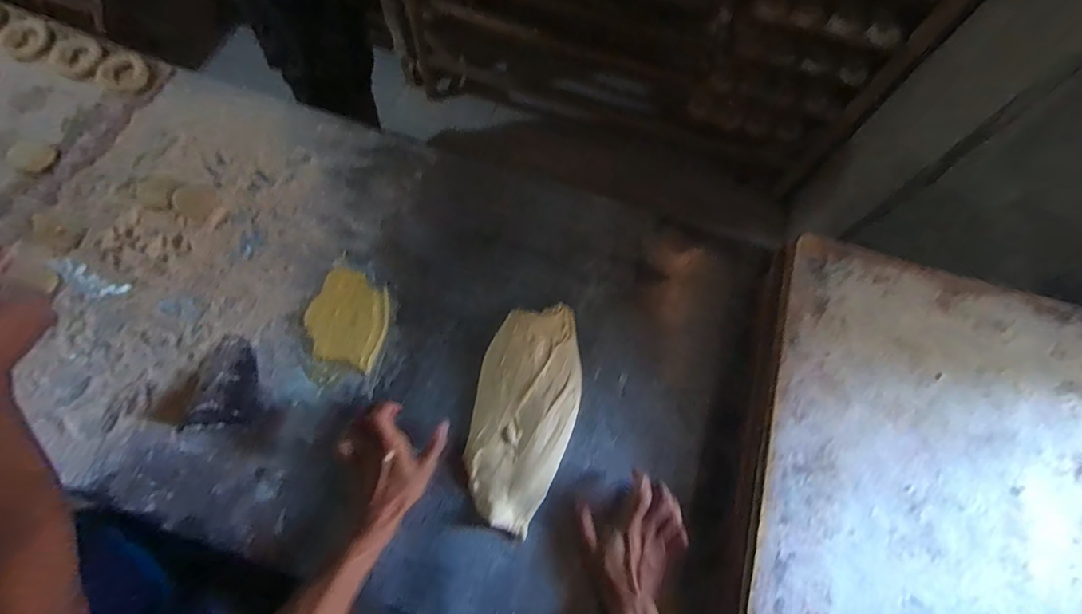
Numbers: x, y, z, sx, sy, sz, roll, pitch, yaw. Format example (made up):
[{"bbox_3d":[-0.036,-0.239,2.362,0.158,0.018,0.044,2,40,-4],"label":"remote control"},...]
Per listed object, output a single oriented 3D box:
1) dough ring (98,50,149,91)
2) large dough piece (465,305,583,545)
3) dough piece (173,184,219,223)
[{"bbox_3d":[-0.683,-0.384,0.770,0.073,0.016,0.067,1,68,-3],"label":"dough ring"},{"bbox_3d":[-0.020,0.131,0.612,0.130,0.029,0.283,10,68,1],"label":"large dough piece"},{"bbox_3d":[-0.516,-0.157,0.702,0.061,0.010,0.055,24,69,6],"label":"dough piece"}]

